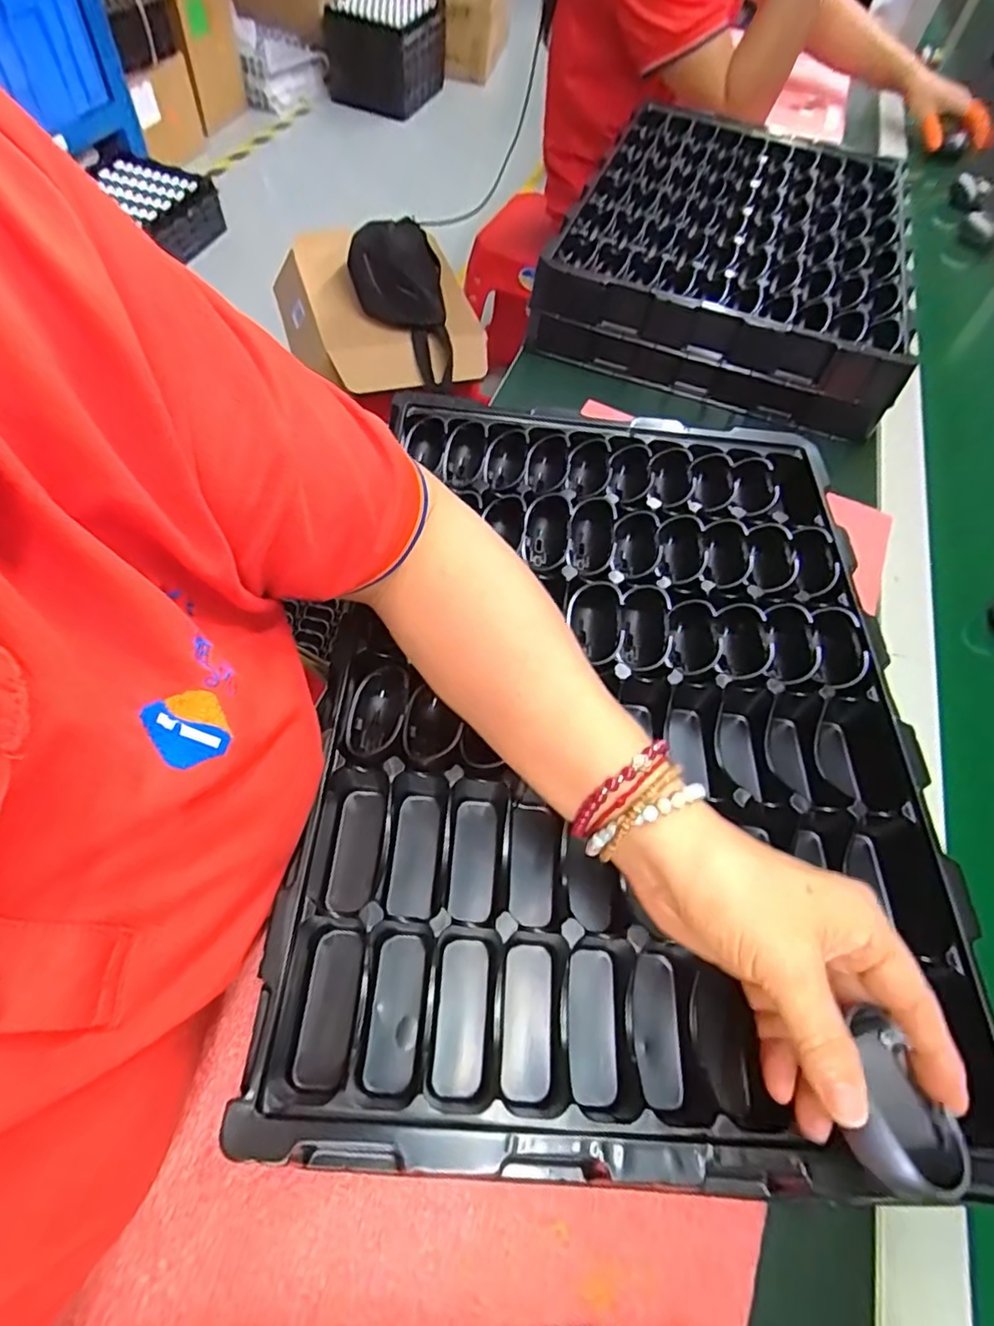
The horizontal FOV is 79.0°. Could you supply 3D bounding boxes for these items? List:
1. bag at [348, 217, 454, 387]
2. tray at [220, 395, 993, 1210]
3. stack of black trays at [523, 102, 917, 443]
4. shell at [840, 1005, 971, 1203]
[{"bbox_3d":[-0.144,-0.594,0.958,0.148,0.066,0.291,-16,79,-12],"label":"bag"},{"bbox_3d":[0.075,0.020,0.358,0.324,0.066,0.454,8,59,-2],"label":"tray"},{"bbox_3d":[0.245,-0.432,0.630,0.329,0.077,0.389,19,59,5],"label":"stack of black trays"},{"bbox_3d":[0.143,0.162,0.220,0.039,0.019,0.050,-21,65,-14],"label":"shell"}]

